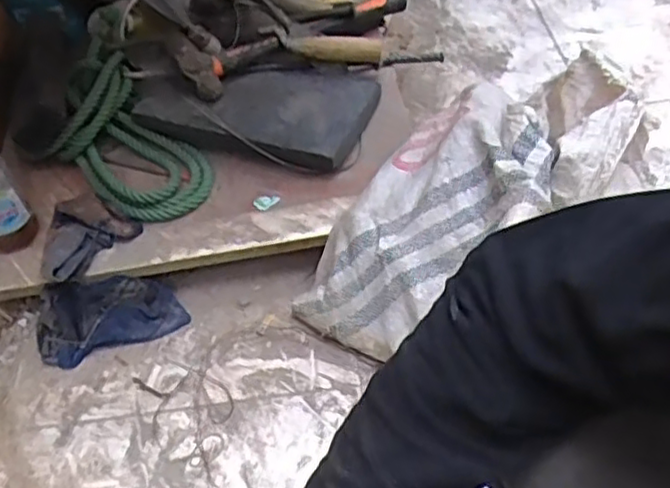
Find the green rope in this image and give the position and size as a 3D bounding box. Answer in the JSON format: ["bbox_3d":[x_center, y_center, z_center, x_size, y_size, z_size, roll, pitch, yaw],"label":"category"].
[{"bbox_3d":[-0.284,-0.138,0.903,0.151,0.053,0.301,-31,67,-20],"label":"green rope"}]

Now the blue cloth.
[{"bbox_3d":[-0.288,0.041,0.825,0.166,0.121,0.147,-22,52,-14],"label":"blue cloth"}]

